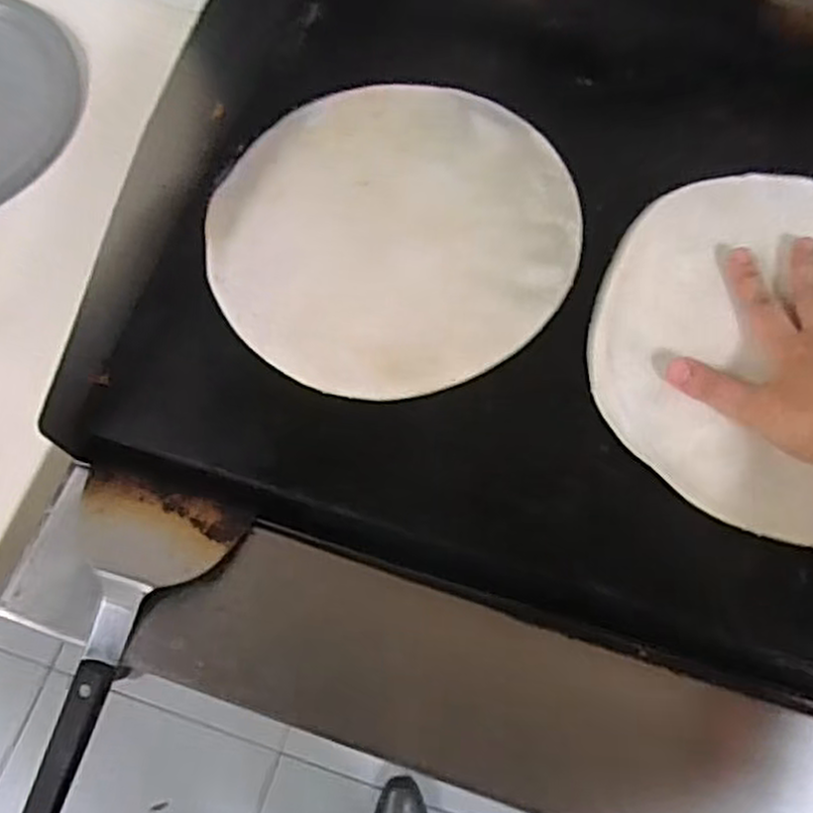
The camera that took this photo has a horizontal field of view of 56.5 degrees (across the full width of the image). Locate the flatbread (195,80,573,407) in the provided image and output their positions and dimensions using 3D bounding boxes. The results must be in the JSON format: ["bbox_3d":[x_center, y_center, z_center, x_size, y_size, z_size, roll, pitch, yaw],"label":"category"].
[{"bbox_3d":[-0.009,-0.123,0.517,0.234,0.009,0.246,1,67,-1],"label":"flatbread"}]

